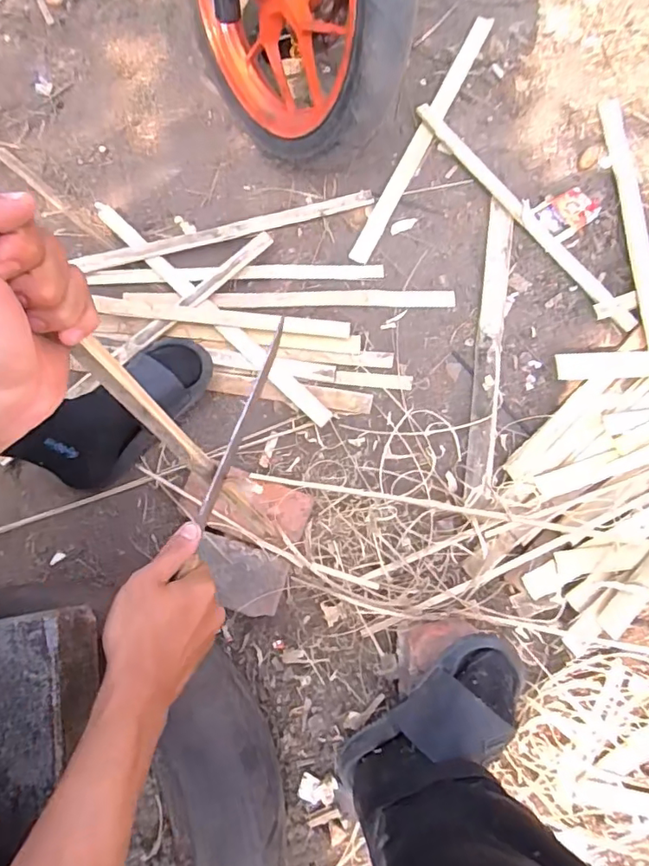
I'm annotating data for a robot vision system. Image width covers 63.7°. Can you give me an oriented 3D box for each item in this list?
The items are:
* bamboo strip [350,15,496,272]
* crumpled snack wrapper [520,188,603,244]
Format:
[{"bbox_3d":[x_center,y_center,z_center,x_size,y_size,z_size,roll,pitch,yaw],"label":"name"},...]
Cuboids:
[{"bbox_3d":[0.175,-0.523,0.900,0.032,0.016,0.563,25,75,8],"label":"bamboo strip"},{"bbox_3d":[0.384,-0.357,0.839,0.115,0.016,0.080,-33,76,-9],"label":"crumpled snack wrapper"}]

